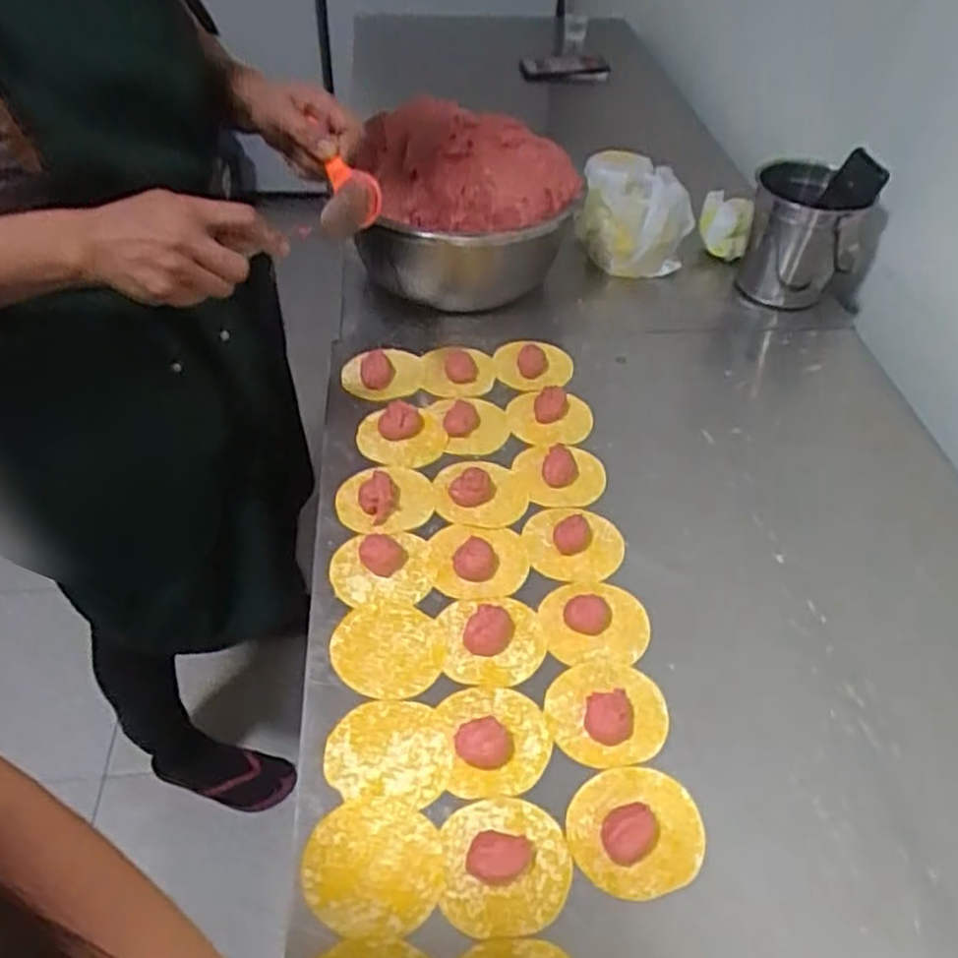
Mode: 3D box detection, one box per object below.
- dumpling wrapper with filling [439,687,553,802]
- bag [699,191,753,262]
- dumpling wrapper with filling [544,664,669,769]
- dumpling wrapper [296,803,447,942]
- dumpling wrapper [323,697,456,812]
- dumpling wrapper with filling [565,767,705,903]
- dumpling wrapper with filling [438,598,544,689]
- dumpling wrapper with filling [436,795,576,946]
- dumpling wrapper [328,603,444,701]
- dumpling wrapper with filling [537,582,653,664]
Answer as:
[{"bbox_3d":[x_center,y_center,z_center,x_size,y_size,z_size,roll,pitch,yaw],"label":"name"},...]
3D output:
[{"bbox_3d":[0.013,0.175,0.533,0.073,0.019,0.079,1,46,-1],"label":"dumpling wrapper with filling"},{"bbox_3d":[0.304,-0.312,0.959,0.062,0.075,0.031,8,46,5],"label":"bag"},{"bbox_3d":[0.093,0.161,0.548,0.086,0.022,0.077,-8,47,-10],"label":"dumpling wrapper with filling"},{"bbox_3d":[-0.066,0.240,0.477,0.085,0.004,0.076,8,46,5],"label":"dumpling wrapper"},{"bbox_3d":[-0.061,0.187,0.530,0.083,0.004,0.073,5,46,3],"label":"dumpling wrapper"},{"bbox_3d":[0.102,0.219,0.493,0.086,0.026,0.078,-14,48,-15],"label":"dumpling wrapper with filling"},{"bbox_3d":[0.011,0.118,0.591,0.079,0.018,0.077,-3,46,-5],"label":"dumpling wrapper with filling"},{"bbox_3d":[0.018,0.234,0.475,0.078,0.021,0.079,1,46,-1],"label":"dumpling wrapper with filling"},{"bbox_3d":[-0.069,0.129,0.585,0.085,0.006,0.076,14,47,11],"label":"dumpling wrapper"},{"bbox_3d":[0.092,0.110,0.606,0.082,0.017,0.071,-6,47,-8],"label":"dumpling wrapper with filling"}]

